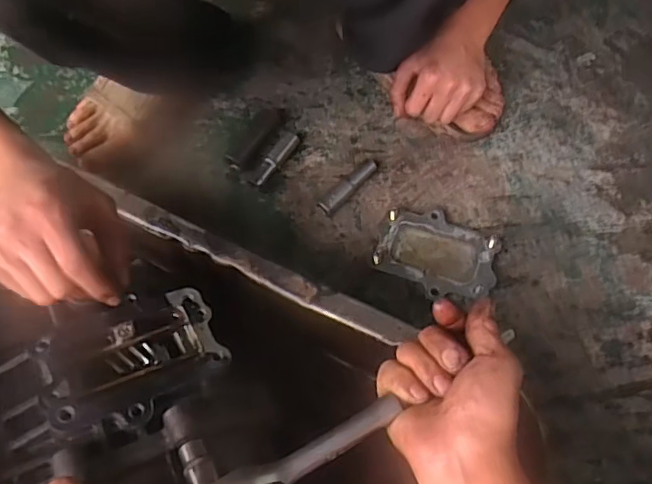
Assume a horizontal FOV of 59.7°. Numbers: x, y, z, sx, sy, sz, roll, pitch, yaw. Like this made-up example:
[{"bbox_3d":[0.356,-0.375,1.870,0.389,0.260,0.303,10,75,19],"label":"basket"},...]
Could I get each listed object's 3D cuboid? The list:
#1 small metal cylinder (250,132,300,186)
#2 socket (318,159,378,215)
[{"bbox_3d":[-0.055,-0.094,0.648,0.017,0.020,0.083,34,71,18],"label":"small metal cylinder"},{"bbox_3d":[0.026,-0.064,0.626,0.016,0.021,0.084,39,72,19],"label":"socket"}]

